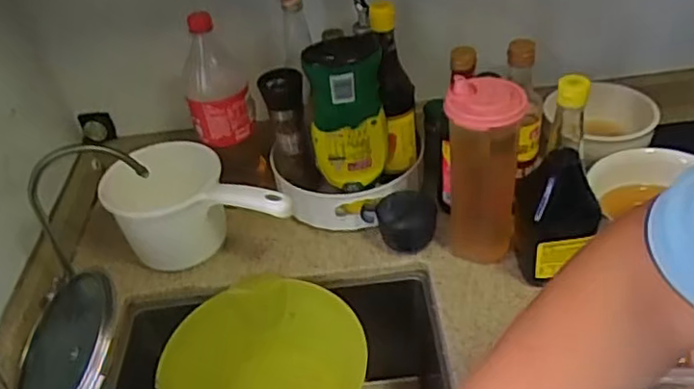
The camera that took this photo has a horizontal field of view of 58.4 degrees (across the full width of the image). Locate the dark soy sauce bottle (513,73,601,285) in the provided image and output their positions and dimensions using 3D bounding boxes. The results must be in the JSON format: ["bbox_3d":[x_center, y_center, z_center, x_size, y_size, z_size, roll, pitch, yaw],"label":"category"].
[{"bbox_3d":[0.242,-0.009,0.706,0.082,0.262,0.084,-7,39,1],"label":"dark soy sauce bottle"}]

